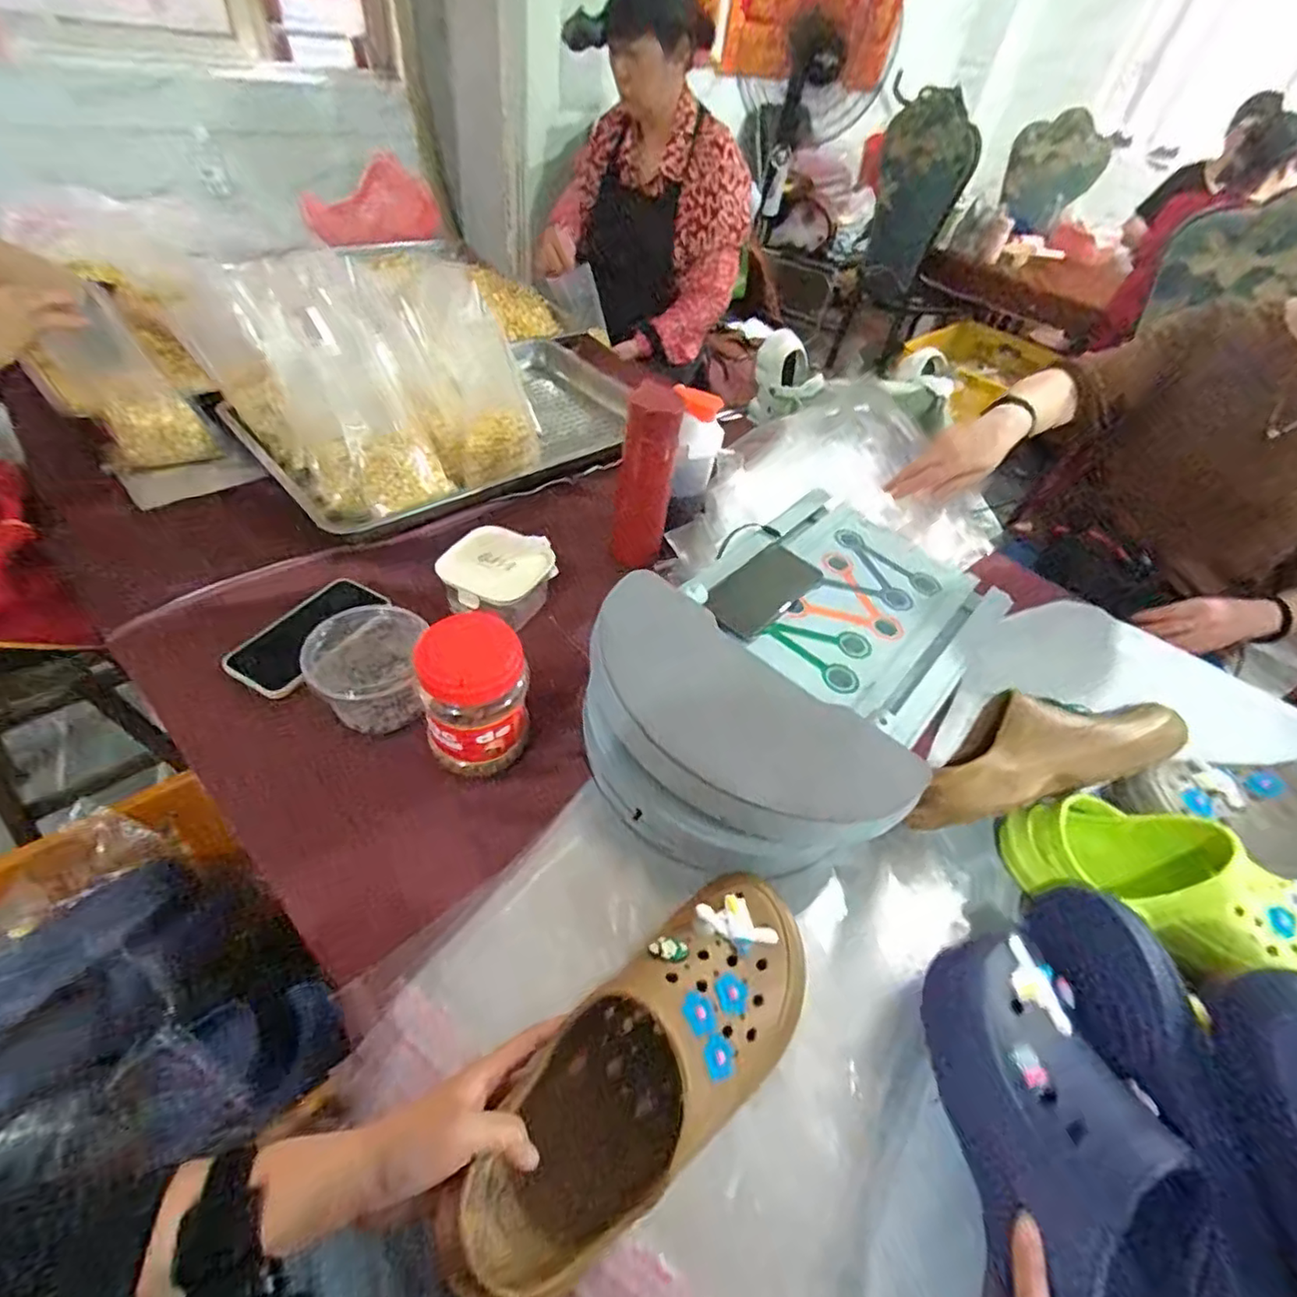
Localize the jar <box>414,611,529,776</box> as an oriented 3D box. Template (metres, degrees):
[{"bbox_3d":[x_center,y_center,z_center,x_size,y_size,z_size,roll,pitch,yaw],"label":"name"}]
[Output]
[{"bbox_3d":[-0.154,0.040,0.548,0.090,0.138,0.075,-4,48,-14],"label":"jar"}]

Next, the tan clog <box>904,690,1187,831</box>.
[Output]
[{"bbox_3d":[0.361,0.101,0.600,0.262,0.101,0.109,-5,48,-15],"label":"tan clog"}]

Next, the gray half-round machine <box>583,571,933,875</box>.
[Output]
[{"bbox_3d":[0.058,0.092,0.555,0.309,0.103,0.171,34,50,21],"label":"gray half-round machine"}]

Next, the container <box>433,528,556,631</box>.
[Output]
[{"bbox_3d":[-0.175,-0.081,0.716,0.108,0.062,0.129,25,47,13],"label":"container"}]

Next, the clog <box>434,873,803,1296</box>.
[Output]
[{"bbox_3d":[0.004,0.269,0.401,0.105,0.086,0.279,37,60,26],"label":"clog"}]

